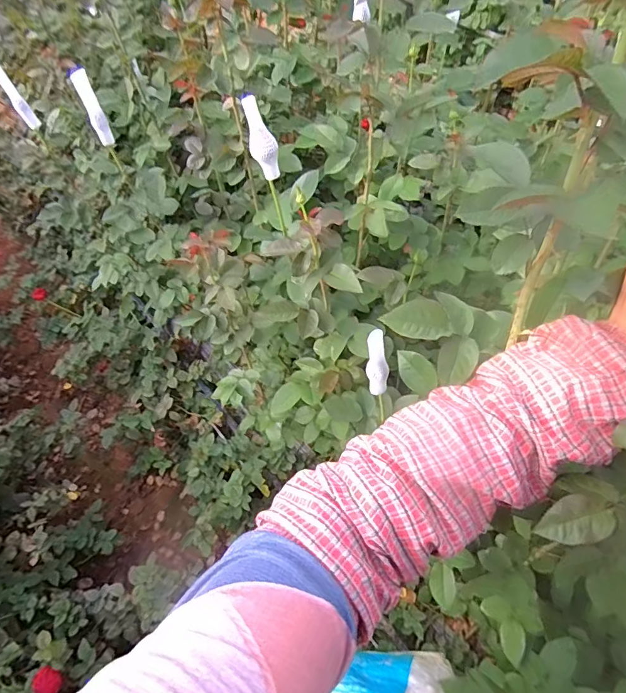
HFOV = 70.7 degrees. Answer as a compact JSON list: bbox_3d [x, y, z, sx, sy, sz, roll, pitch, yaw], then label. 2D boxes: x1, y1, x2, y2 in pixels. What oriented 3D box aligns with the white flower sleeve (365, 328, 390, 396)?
[{"bbox_3d":[0.069,0.020,0.471,0.024,0.092,0.020,6,55,8],"label":"white flower sleeve"}]

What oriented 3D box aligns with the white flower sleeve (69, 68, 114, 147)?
[{"bbox_3d":[-0.295,-0.319,0.589,0.019,0.096,0.031,-18,55,-10],"label":"white flower sleeve"}]

